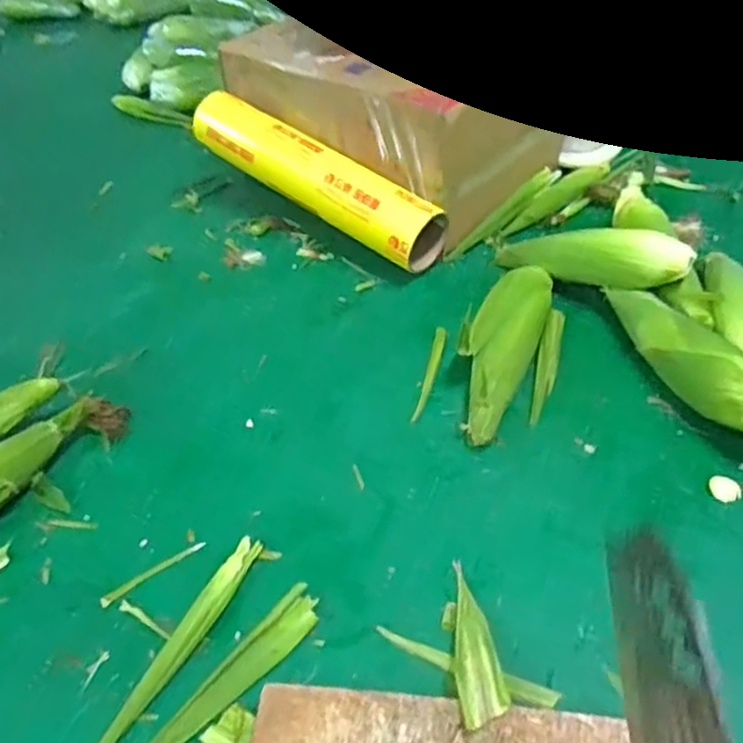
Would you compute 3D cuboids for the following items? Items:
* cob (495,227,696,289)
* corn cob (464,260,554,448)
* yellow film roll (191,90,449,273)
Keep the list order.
[{"bbox_3d":[0.258,-0.139,0.824,0.231,0.054,0.047,11,44,39],"label":"cob"},{"bbox_3d":[0.146,-0.029,0.748,0.067,0.068,0.250,13,47,20],"label":"corn cob"},{"bbox_3d":[-0.086,-0.271,0.942,0.404,0.088,0.089,35,56,21],"label":"yellow film roll"}]

